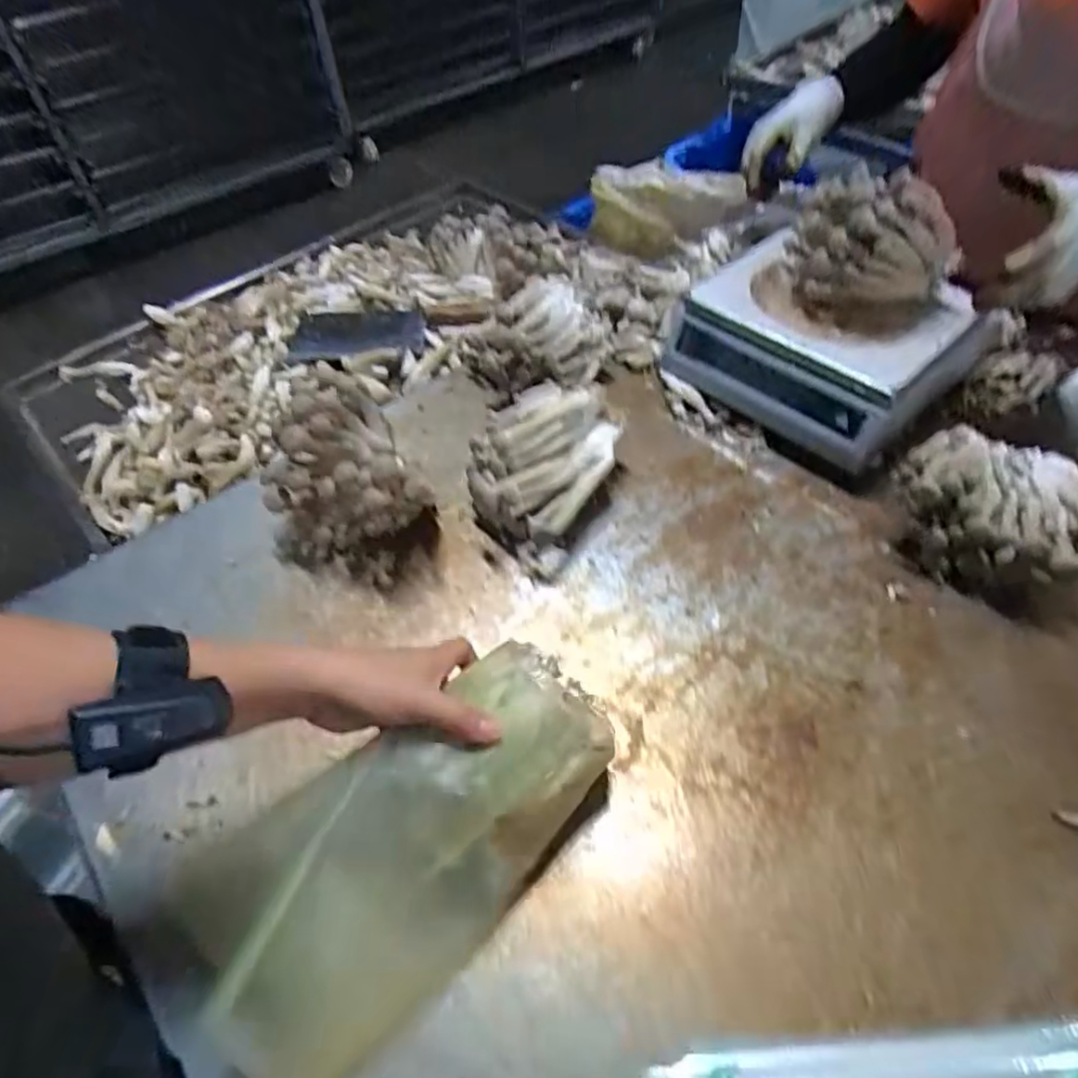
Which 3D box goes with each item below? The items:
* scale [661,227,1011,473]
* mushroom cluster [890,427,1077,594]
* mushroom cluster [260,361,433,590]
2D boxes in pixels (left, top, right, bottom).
[{"bbox_3d":[0.292,-0.209,0.762,0.186,0.127,0.280,-37,58,-25],"label":"scale"},{"bbox_3d":[0.427,-0.021,0.622,0.156,0.090,0.166,-1,50,1],"label":"mushroom cluster"},{"bbox_3d":[-0.190,-0.051,0.645,0.136,0.136,0.143,-25,54,-18],"label":"mushroom cluster"}]

